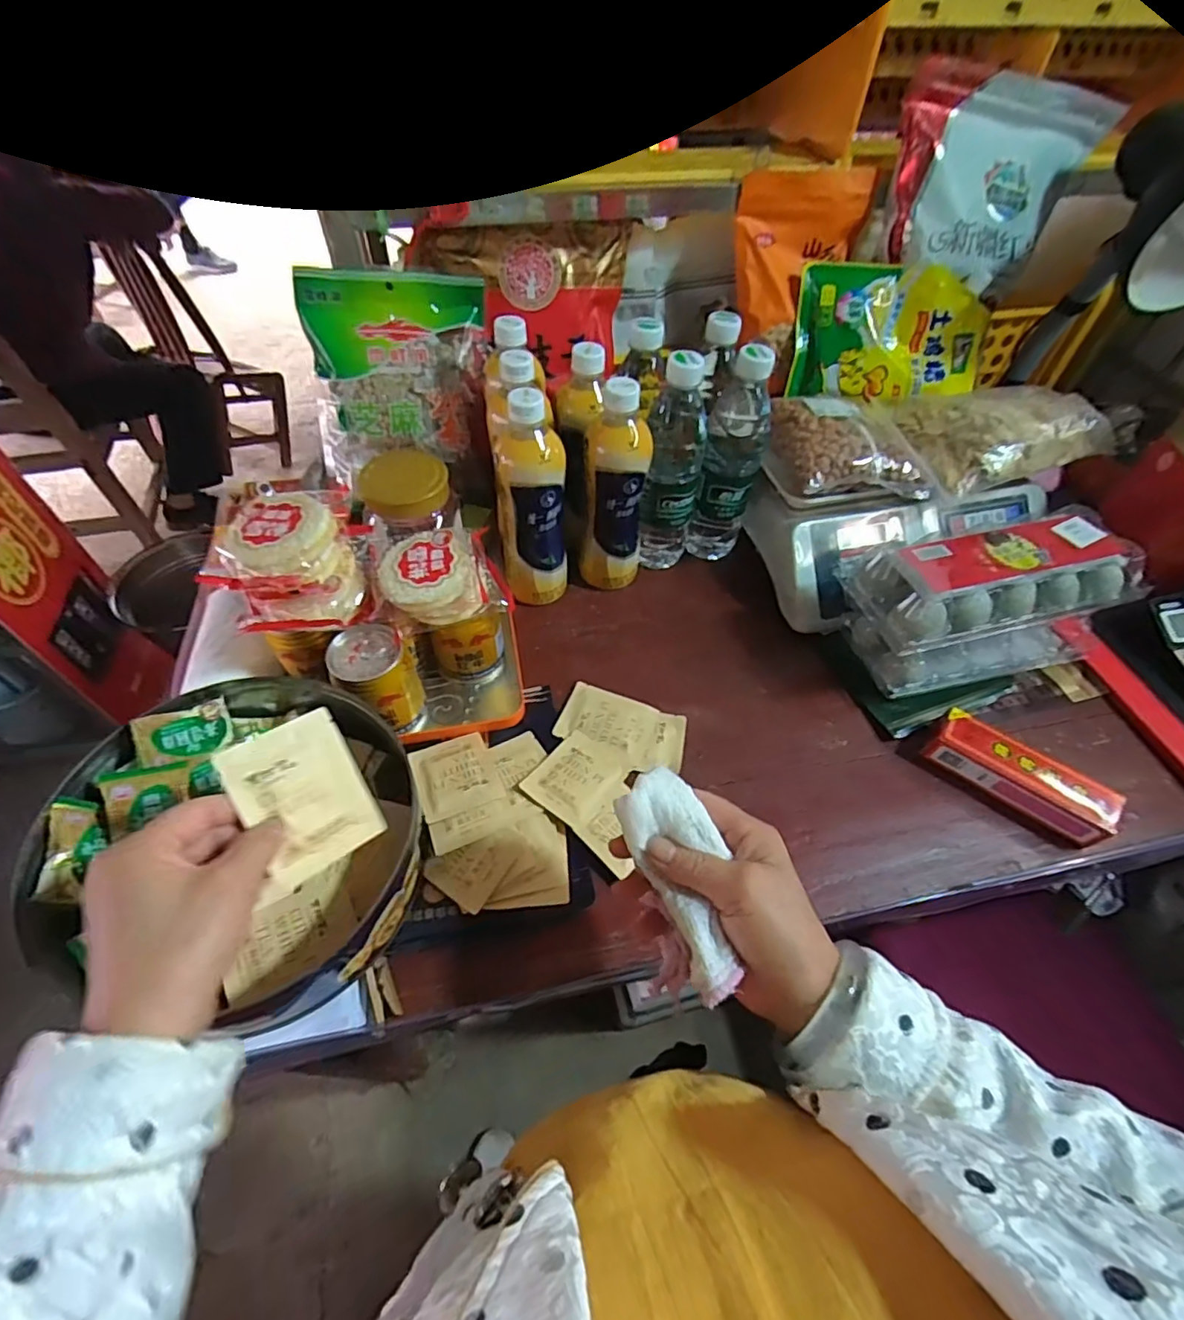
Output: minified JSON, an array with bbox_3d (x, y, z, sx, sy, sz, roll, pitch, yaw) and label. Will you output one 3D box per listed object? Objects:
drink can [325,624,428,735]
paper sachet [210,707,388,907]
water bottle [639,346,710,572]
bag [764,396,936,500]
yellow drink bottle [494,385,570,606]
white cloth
[{"bbox_3d":[-0.174,0.017,0.479,0.058,0.078,0.060,2,52,-3],"label":"drink can"},{"bbox_3d":[-0.157,0.075,0.320,0.064,0.005,0.080,-30,99,-47],"label":"paper sachet"},{"bbox_3d":[0.081,-0.181,0.562,0.057,0.208,0.061,12,52,5],"label":"water bottle"},{"bbox_3d":[0.247,-0.206,0.565,0.140,0.048,0.133,-6,53,-9],"label":"bag"},{"bbox_3d":[-0.053,-0.145,0.533,0.065,0.193,0.071,0,52,-4],"label":"yellow drink bottle"},{"bbox_3d":[0.045,0.112,0.300,0.049,0.022,0.108,-8,67,-10],"label":"white cloth"}]

